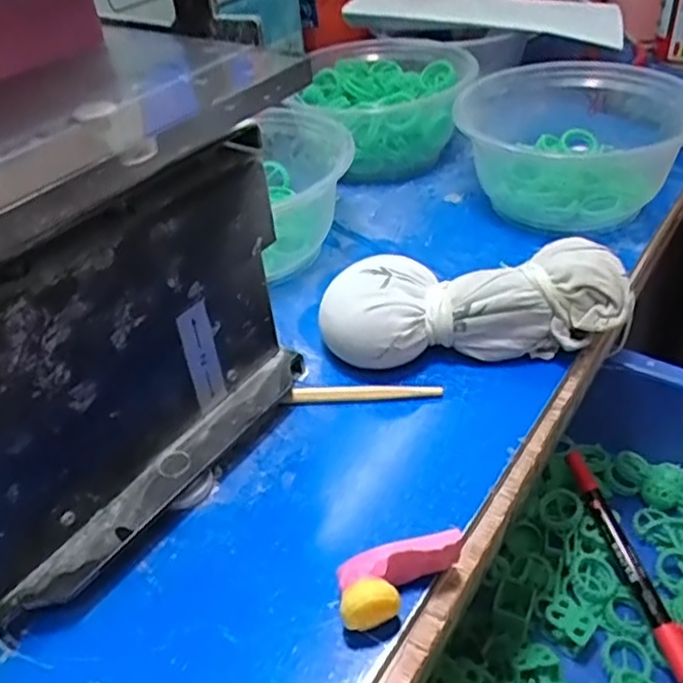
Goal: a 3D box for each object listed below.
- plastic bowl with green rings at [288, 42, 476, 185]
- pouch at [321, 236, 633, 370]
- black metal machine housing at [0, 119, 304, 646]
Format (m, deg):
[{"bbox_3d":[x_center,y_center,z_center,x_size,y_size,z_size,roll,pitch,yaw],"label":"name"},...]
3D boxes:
[{"bbox_3d":[0.017,-0.162,0.473,0.129,0.064,0.135,-26,44,-23],"label":"plastic bowl with green rings"},{"bbox_3d":[0.061,-0.016,0.309,0.136,0.044,0.056,-1,40,6],"label":"pouch"},{"bbox_3d":[-0.073,0.013,0.235,0.028,0.121,0.153,23,48,30],"label":"black metal machine housing"}]

